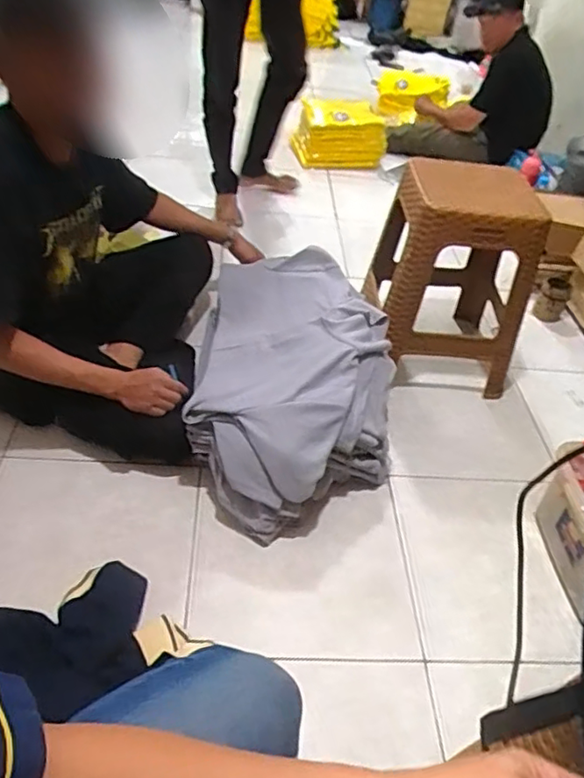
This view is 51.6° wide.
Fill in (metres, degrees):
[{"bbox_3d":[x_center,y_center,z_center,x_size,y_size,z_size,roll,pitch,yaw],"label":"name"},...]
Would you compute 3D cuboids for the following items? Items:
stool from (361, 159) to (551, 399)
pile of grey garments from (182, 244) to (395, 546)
[{"bbox_3d":[0.377,-0.288,1.442,0.354,0.414,0.365,10,41,3],"label":"stool"},{"bbox_3d":[0.004,-0.028,1.270,0.394,0.241,0.648,6,41,-3],"label":"pile of grey garments"}]

